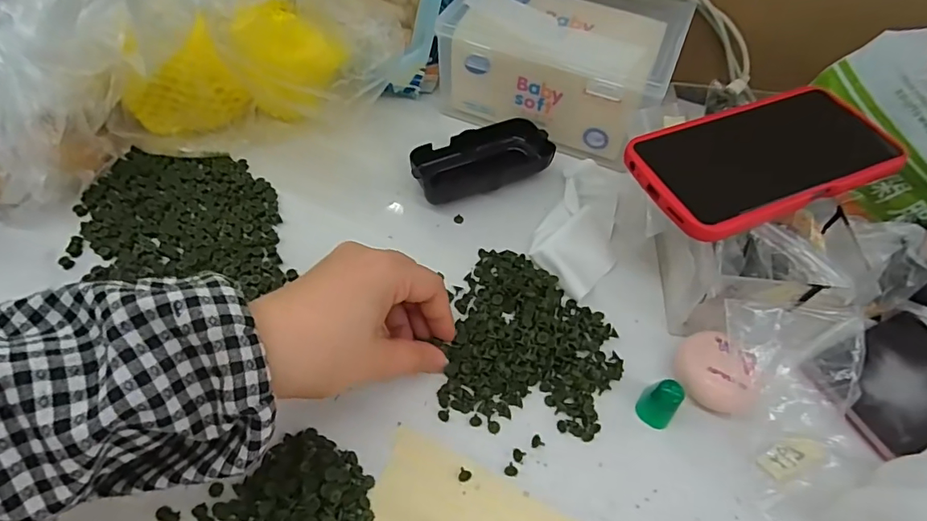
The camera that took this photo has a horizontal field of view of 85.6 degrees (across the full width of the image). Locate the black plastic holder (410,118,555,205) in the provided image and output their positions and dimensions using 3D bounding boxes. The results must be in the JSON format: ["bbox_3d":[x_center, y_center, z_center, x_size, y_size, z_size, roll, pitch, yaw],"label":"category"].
[{"bbox_3d":[0.014,-0.080,0.397,0.107,0.023,0.051,-19,58,-15],"label":"black plastic holder"}]

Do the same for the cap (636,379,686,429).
[{"bbox_3d":[0.112,0.081,0.284,0.017,0.029,0.018,1,55,-2],"label":"cap"}]

